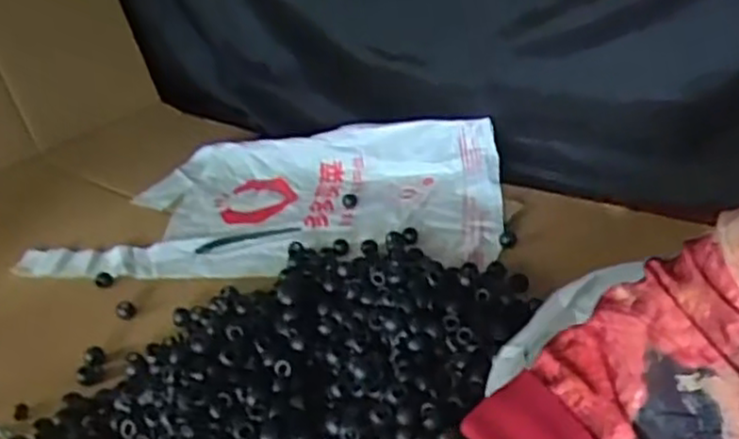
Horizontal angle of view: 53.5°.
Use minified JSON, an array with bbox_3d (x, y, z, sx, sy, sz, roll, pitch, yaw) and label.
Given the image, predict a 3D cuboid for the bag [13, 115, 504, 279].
[{"bbox_3d":[-0.099,-0.027,0.753,0.461,0.049,0.240,0,31,13],"label":"bag"}]

